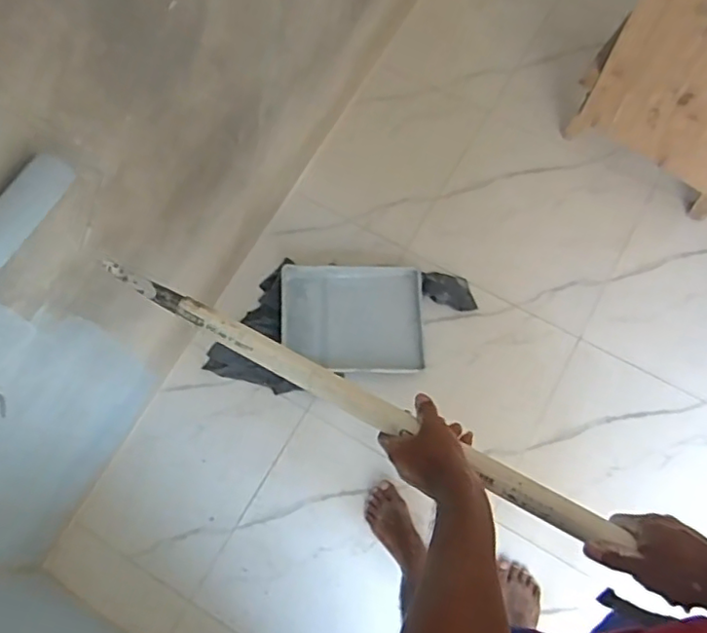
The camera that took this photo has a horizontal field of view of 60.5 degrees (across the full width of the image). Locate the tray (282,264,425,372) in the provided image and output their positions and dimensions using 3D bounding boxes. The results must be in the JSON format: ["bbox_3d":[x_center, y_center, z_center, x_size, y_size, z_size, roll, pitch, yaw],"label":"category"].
[{"bbox_3d":[-0.001,0.005,1.521,0.349,0.060,0.274,0,71,2],"label":"tray"}]

